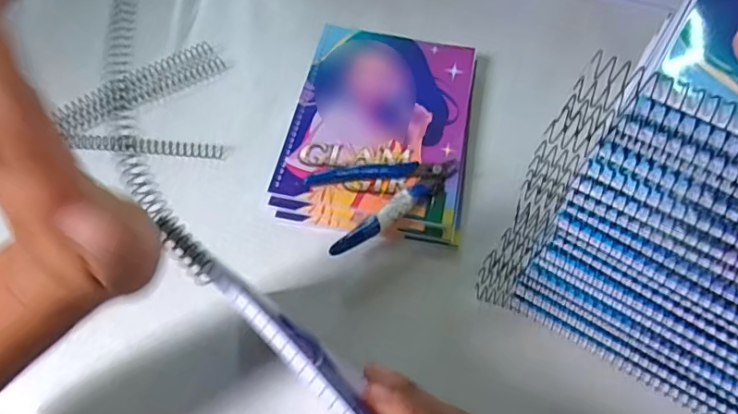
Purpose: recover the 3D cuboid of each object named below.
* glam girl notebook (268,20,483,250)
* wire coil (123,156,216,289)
[{"bbox_3d":[0.013,-0.071,0.454,0.152,0.021,0.207,12,61,4],"label":"glam girl notebook"},{"bbox_3d":[-0.097,0.005,0.249,0.013,0.009,0.087,-33,62,-19],"label":"wire coil"}]

